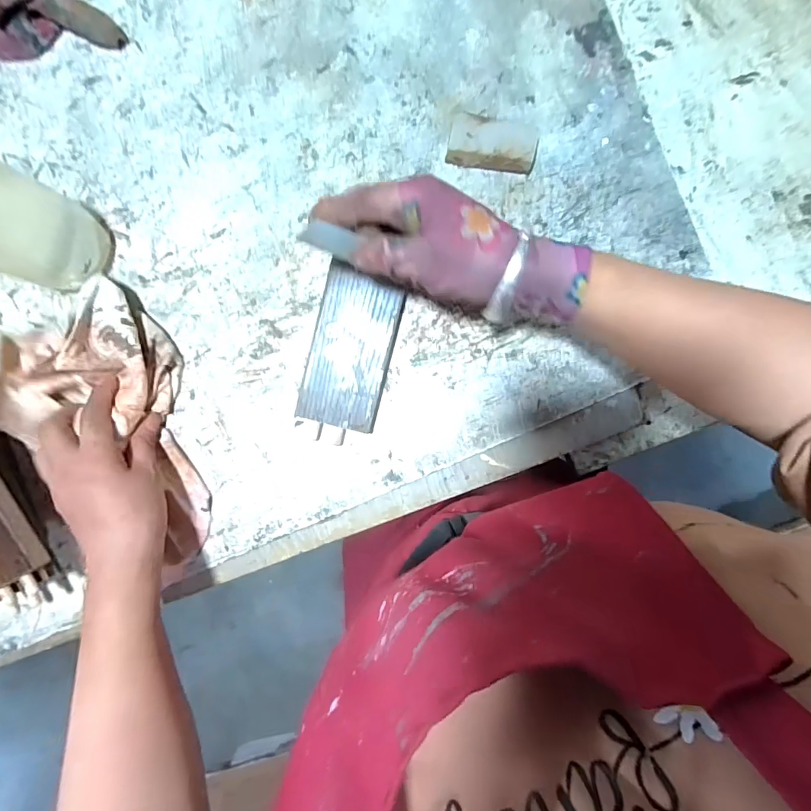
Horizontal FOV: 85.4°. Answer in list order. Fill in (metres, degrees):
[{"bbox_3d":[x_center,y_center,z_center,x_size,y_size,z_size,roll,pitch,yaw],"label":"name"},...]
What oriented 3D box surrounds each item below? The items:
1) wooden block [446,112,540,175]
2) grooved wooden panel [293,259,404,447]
[{"bbox_3d":[0.070,-0.209,0.353,0.070,0.019,0.036,5,93,-1],"label":"wooden block"},{"bbox_3d":[-0.047,-0.041,0.373,0.068,0.018,0.139,16,93,-1],"label":"grooved wooden panel"}]

